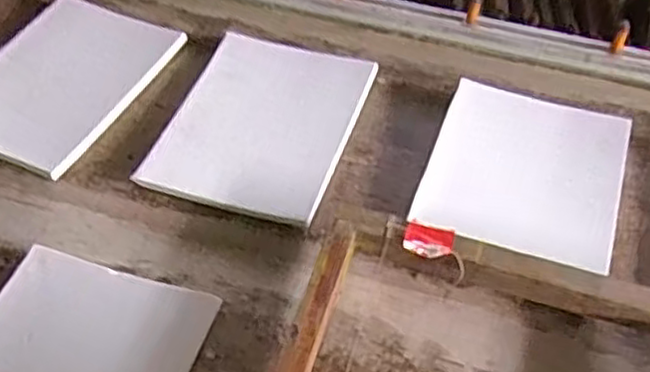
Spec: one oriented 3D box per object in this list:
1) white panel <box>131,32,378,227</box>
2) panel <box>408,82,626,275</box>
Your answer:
[{"bbox_3d":[-0.076,-0.078,0.843,0.208,0.021,0.256,15,55,12],"label":"white panel"},{"bbox_3d":[0.233,-0.020,0.801,0.214,0.012,0.214,18,61,8],"label":"panel"}]

